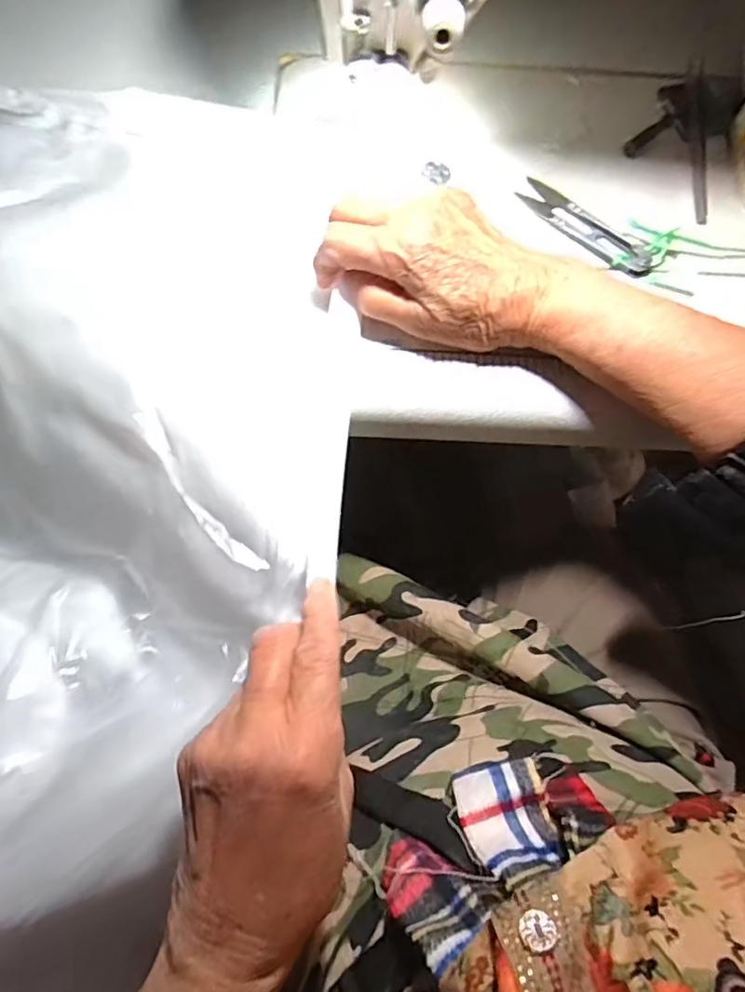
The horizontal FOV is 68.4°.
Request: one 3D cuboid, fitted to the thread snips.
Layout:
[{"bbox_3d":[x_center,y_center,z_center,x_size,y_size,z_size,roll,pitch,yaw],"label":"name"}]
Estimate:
[{"bbox_3d":[0.137,-0.174,0.350,0.098,0.014,0.029,41,74,11],"label":"thread snips"}]

